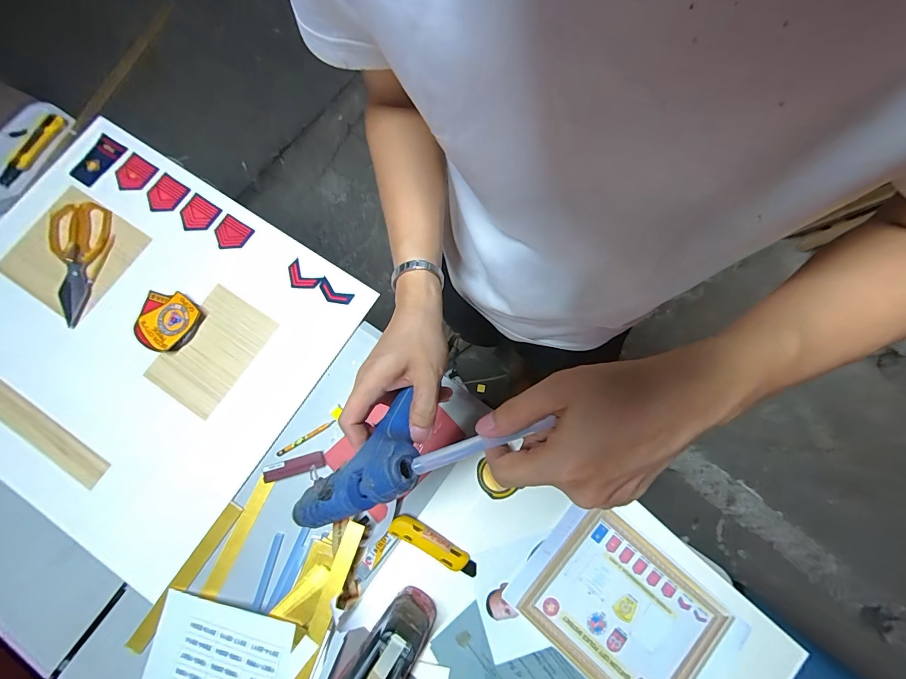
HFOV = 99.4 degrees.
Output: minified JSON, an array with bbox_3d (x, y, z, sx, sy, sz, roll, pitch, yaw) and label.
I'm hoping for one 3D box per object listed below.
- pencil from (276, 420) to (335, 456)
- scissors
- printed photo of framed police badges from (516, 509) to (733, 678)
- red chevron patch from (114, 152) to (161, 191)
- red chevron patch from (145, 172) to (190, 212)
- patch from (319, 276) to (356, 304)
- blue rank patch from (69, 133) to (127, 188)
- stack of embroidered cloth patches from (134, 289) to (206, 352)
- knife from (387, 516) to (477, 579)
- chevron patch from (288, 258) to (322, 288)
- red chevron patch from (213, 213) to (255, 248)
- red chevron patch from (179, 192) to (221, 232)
[{"bbox_3d":[-0.241,0.161,0.630,0.101,0.006,0.011,-31,79,-6],"label":"pencil"},{"bbox_3d":[-0.672,-0.137,0.677,0.092,0.024,0.224,-5,78,-1],"label":"scissors"},{"bbox_3d":[0.252,0.403,0.567,0.240,0.010,0.203,41,81,8],"label":"printed photo of framed police badges"},{"bbox_3d":[-0.598,-0.311,0.721,0.064,0.007,0.070,34,84,2],"label":"red chevron patch"},{"bbox_3d":[-0.535,-0.268,0.713,0.068,0.009,0.071,34,80,7],"label":"red chevron patch"},{"bbox_3d":[-0.207,-0.080,0.673,0.063,0.004,0.032,26,79,6],"label":"patch"},{"bbox_3d":[-0.670,-0.336,0.722,0.061,0.009,0.099,31,85,7],"label":"blue rank patch"},{"bbox_3d":[-0.488,-0.031,0.656,0.096,0.023,0.099,20,79,4],"label":"stack of embroidered cloth patches"},{"bbox_3d":[-0.027,0.312,0.583,0.143,0.020,0.035,29,79,6],"label":"knife"},{"bbox_3d":[-0.271,-0.111,0.680,0.062,0.004,0.043,42,81,9],"label":"chevron patch"},{"bbox_3d":[-0.404,-0.191,0.699,0.066,0.006,0.059,33,79,4],"label":"red chevron patch"},{"bbox_3d":[-0.468,-0.229,0.705,0.062,0.005,0.065,33,81,4],"label":"red chevron patch"}]

